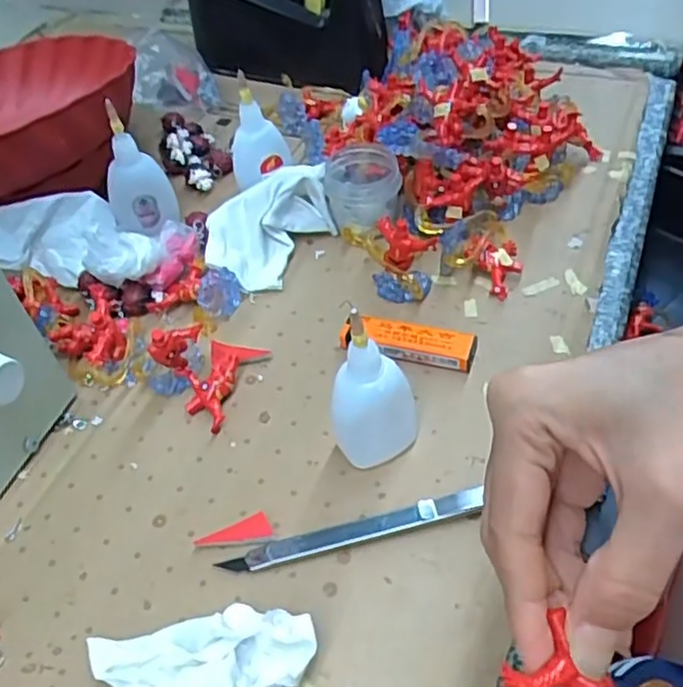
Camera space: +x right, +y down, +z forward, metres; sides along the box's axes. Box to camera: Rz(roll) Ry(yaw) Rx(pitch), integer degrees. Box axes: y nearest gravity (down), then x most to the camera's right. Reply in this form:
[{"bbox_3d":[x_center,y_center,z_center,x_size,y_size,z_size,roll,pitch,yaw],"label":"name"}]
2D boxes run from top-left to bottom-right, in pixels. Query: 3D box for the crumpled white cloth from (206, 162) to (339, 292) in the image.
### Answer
[{"bbox_3d":[-0.053,-0.091,0.493,0.075,0.037,0.102,26,56,25],"label":"crumpled white cloth"}]

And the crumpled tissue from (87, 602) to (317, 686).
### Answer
[{"bbox_3d":[-0.061,0.139,0.293,0.099,0.035,0.053,-1,49,5],"label":"crumpled tissue"}]

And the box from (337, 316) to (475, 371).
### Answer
[{"bbox_3d":[0.039,-0.001,0.416,0.082,0.015,0.023,14,52,18],"label":"box"}]

